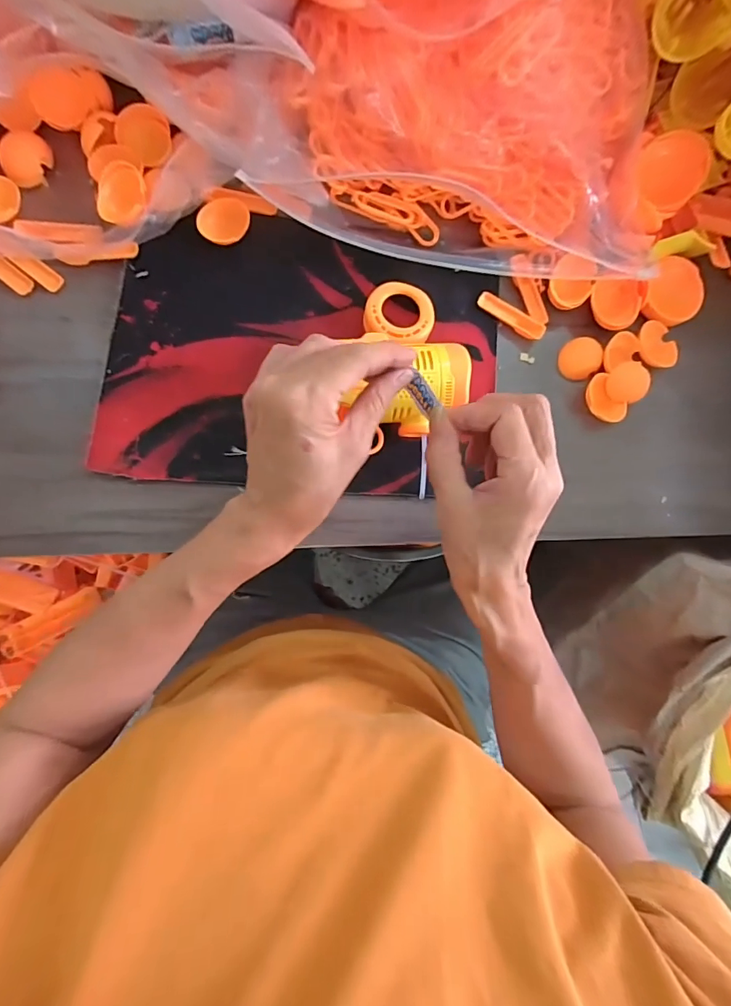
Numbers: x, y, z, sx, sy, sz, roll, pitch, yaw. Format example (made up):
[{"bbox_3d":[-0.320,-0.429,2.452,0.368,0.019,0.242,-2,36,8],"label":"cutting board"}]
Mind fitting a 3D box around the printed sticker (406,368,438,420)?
[{"bbox_3d":[0.033,-0.065,0.269,0.008,0.014,0.026,-31,89,-8],"label":"printed sticker"}]

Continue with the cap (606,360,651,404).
[{"bbox_3d":[0.225,-0.104,0.389,0.038,0.005,0.035,1,85,-6],"label":"cap"}]

